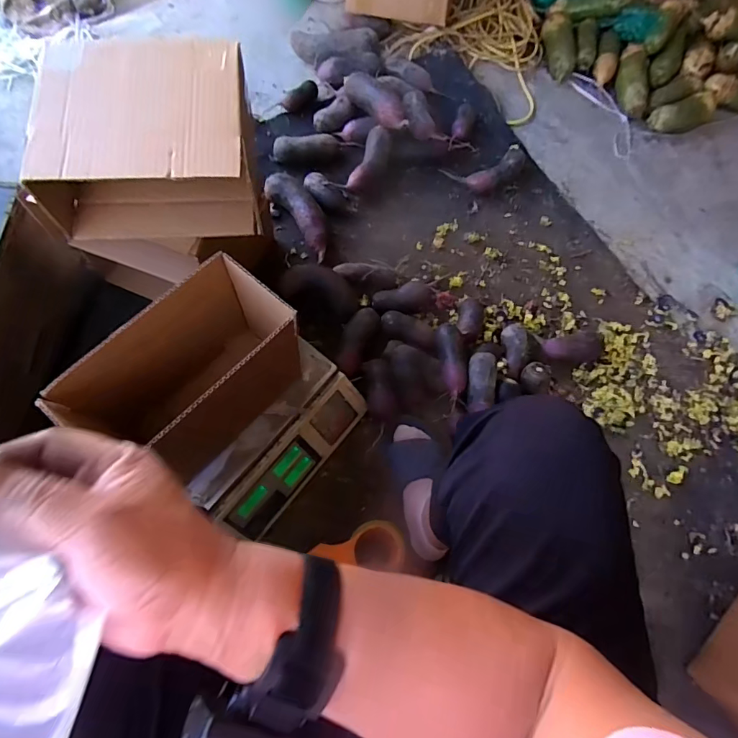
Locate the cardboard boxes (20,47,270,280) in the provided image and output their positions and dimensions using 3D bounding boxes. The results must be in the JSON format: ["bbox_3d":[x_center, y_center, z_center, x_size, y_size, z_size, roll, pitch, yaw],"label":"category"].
[{"bbox_3d":[-0.314,-0.325,0.665,0.287,0.157,0.253,-1,71,-4],"label":"cardboard boxes"}]

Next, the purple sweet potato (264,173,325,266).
[{"bbox_3d":[-0.145,-0.336,0.966,0.077,0.054,0.238,-34,76,-14],"label":"purple sweet potato"}]

